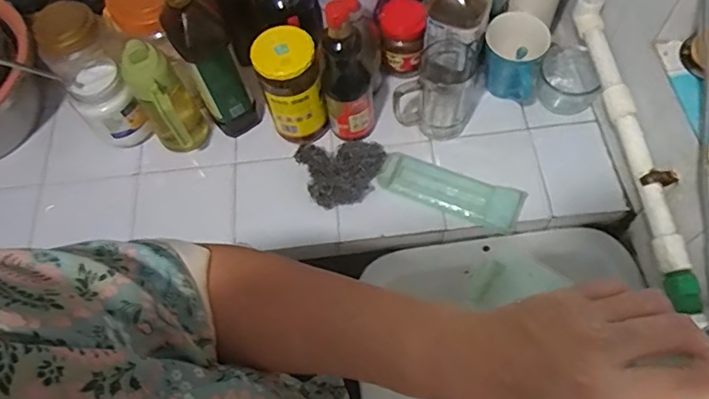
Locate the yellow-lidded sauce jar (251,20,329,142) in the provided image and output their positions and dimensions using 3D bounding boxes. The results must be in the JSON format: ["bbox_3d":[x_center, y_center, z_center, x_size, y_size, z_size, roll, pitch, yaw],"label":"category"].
[{"bbox_3d":[-0.089,-0.160,0.775,0.078,0.159,0.079,-1,63,3],"label":"yellow-lidded sauce jar"}]

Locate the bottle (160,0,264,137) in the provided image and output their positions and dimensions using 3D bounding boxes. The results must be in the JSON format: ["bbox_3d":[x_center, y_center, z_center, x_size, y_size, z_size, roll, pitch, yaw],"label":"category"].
[{"bbox_3d":[-0.199,-0.194,0.769,0.080,0.280,0.086,-19,64,-6],"label":"bottle"}]

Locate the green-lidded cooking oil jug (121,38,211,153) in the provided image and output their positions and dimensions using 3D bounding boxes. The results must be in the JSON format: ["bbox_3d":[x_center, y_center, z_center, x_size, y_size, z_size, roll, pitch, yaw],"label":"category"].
[{"bbox_3d":[-0.263,-0.134,0.775,0.076,0.188,0.085,-31,66,-12],"label":"green-lidded cooking oil jug"}]

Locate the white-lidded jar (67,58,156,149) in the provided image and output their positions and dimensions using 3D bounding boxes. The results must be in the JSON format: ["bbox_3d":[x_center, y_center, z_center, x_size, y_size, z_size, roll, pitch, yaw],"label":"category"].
[{"bbox_3d":[-0.366,-0.139,0.824,0.074,0.126,0.093,-32,66,-12],"label":"white-lidded jar"}]

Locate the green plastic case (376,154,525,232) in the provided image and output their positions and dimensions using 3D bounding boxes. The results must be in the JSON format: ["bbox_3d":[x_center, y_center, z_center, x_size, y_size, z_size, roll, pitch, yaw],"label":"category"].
[{"bbox_3d":[0.137,-0.013,0.786,0.201,0.025,0.059,20,66,13],"label":"green plastic case"}]

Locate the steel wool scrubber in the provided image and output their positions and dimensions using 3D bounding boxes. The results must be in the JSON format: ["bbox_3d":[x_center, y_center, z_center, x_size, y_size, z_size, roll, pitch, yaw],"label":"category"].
[{"bbox_3d":[-0.013,-0.044,0.792,0.124,0.042,0.091,-18,64,-5],"label":"steel wool scrubber"}]

